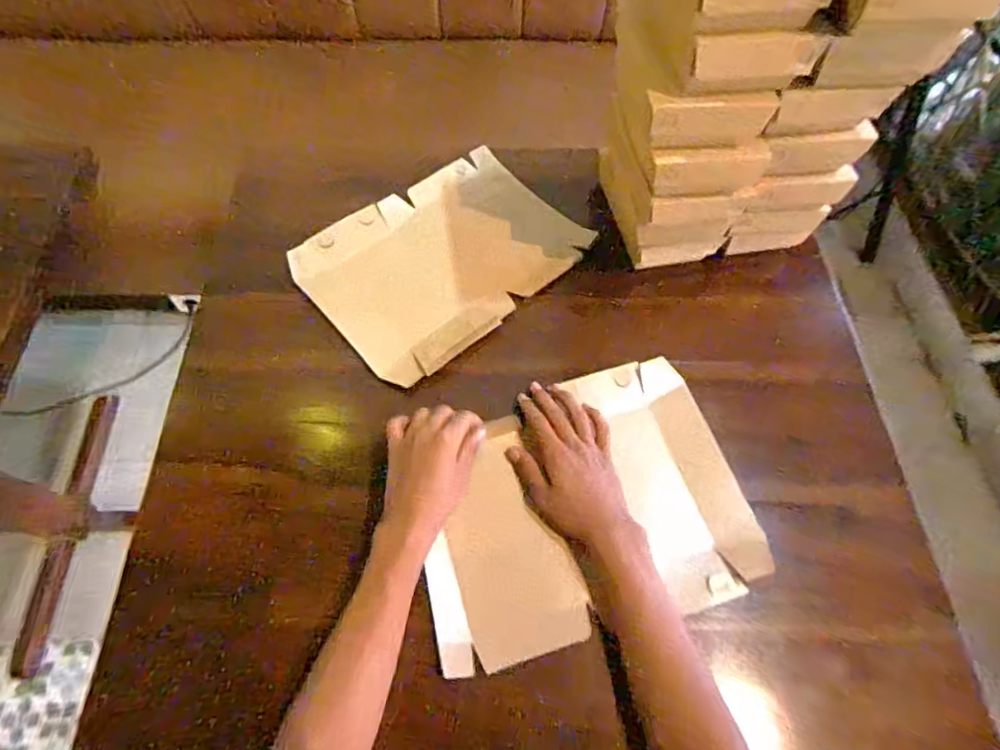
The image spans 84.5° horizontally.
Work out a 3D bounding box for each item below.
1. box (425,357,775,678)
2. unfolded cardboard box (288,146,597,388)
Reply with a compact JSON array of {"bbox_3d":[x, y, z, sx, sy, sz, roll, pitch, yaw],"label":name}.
[{"bbox_3d":[0.076,0.126,0.558,0.312,0.042,0.251,-12,62,-8],"label":"box"},{"bbox_3d":[-0.074,-0.151,0.689,0.312,0.022,0.245,-40,70,-18],"label":"unfolded cardboard box"}]

